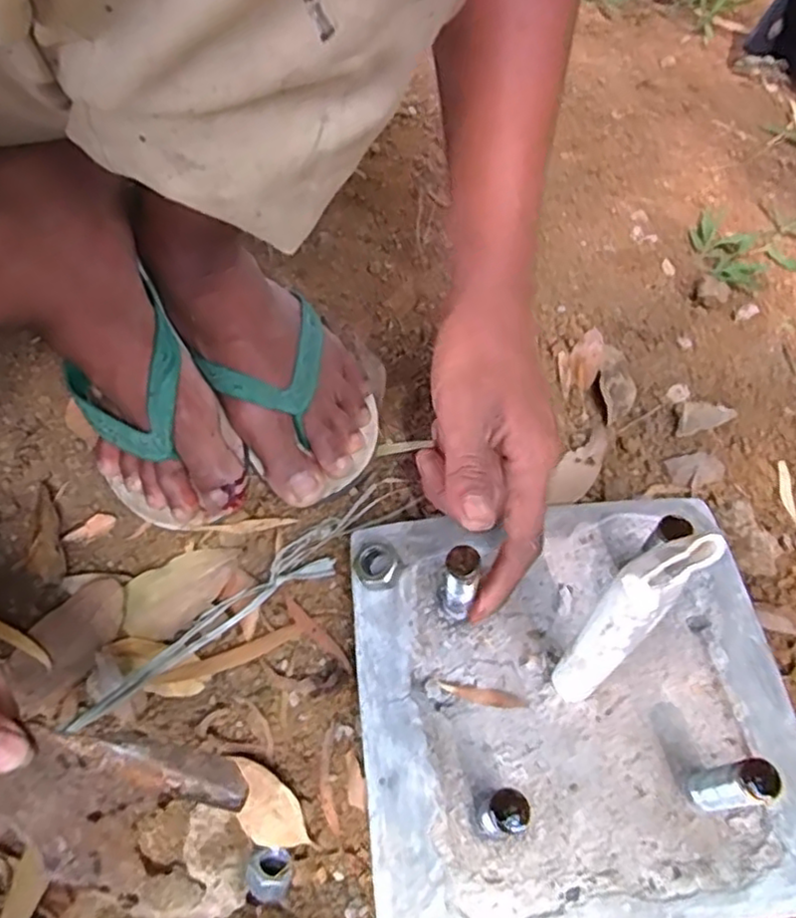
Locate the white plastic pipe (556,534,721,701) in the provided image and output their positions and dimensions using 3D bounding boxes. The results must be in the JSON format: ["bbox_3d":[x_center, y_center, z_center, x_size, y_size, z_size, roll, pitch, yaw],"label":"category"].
[{"bbox_3d":[0.081,0.068,0.263,0.018,0.168,0.023,36,68,20],"label":"white plastic pipe"}]

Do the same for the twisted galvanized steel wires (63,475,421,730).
[{"bbox_3d":[-0.089,0.082,0.408,0.230,0.016,0.030,-33,64,-15],"label":"twisted galvanized steel wires"}]

